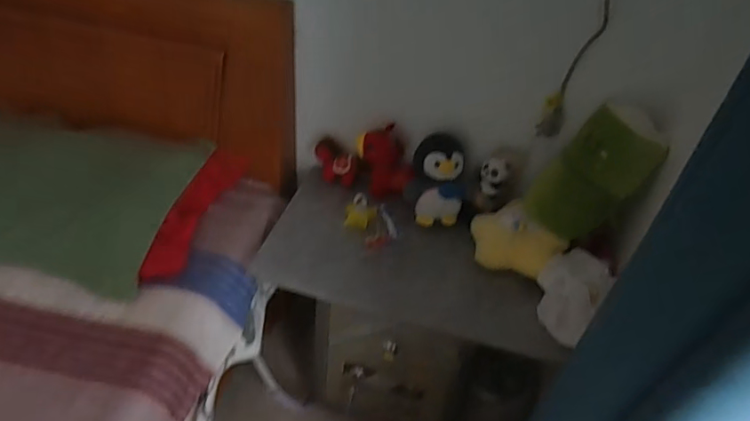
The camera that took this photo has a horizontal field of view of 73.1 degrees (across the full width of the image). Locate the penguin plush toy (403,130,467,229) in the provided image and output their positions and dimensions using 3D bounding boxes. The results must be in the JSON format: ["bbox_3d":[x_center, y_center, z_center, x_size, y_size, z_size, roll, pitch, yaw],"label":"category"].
[{"bbox_3d":[0.155,-0.066,1.257,0.144,0.203,0.094,10,41,6],"label":"penguin plush toy"}]

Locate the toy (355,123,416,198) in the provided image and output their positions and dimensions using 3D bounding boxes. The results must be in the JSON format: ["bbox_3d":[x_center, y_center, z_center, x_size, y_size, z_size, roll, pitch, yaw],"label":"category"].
[{"bbox_3d":[0.028,-0.121,1.305,0.104,0.157,0.140,-18,46,-24],"label":"toy"}]

